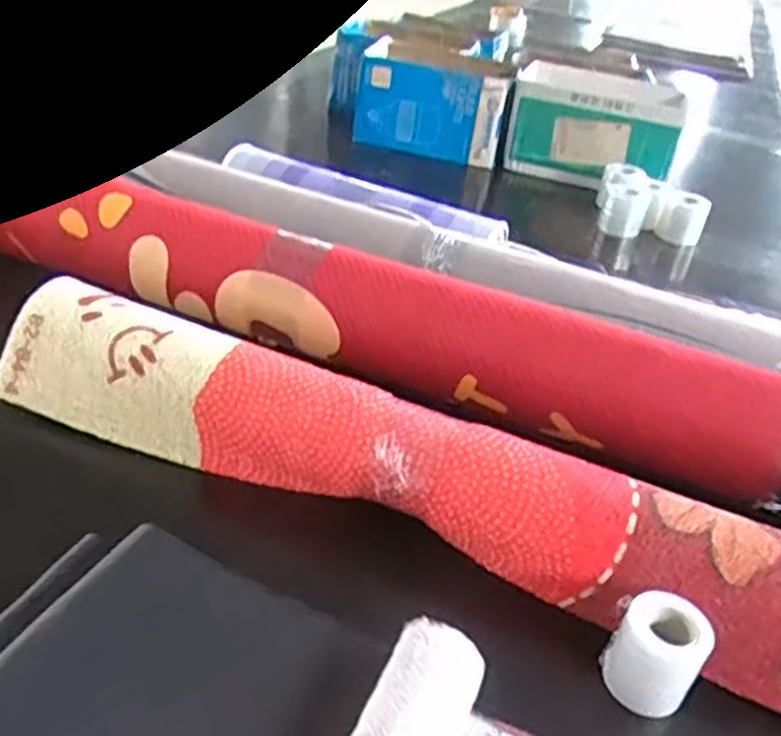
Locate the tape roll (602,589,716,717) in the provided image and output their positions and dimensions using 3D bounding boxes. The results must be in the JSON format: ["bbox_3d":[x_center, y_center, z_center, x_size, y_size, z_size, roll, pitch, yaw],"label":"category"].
[{"bbox_3d":[0.187,0.196,0.541,0.060,0.066,0.059,25,36,24],"label":"tape roll"}]

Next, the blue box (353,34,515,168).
[{"bbox_3d":[0.090,-0.524,1.486,0.283,0.175,0.207,14,33,9],"label":"blue box"}]

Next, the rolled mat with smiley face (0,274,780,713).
[{"bbox_3d":[0.026,0.092,0.623,0.791,0.089,0.104,18,34,16],"label":"rolled mat with smiley face"}]

